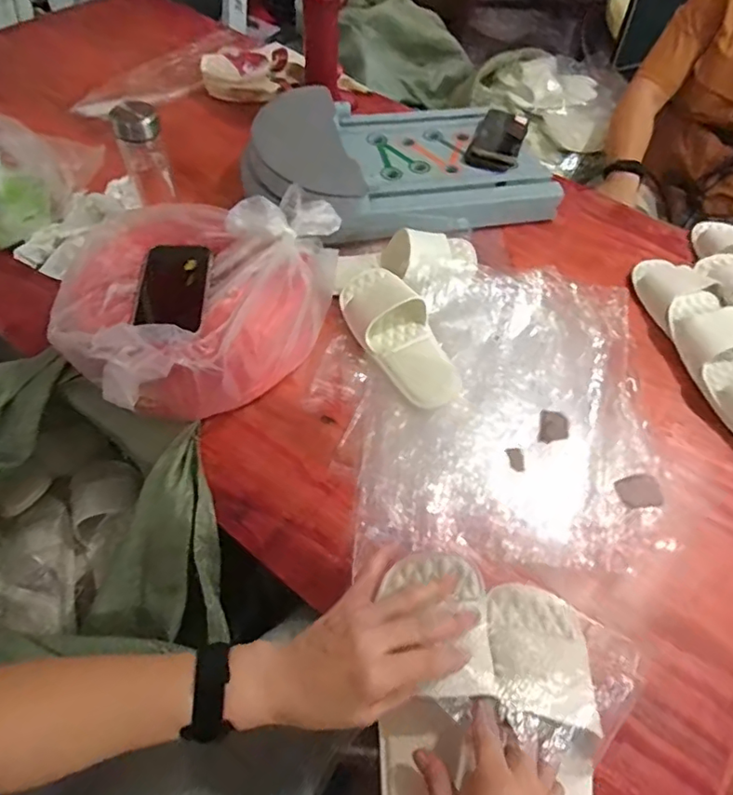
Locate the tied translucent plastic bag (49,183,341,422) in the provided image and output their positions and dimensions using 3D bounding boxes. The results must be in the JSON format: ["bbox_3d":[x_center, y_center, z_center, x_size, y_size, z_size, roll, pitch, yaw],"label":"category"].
[{"bbox_3d":[-0.213,-0.132,0.721,0.260,0.159,0.368,31,58,17],"label":"tied translucent plastic bag"}]

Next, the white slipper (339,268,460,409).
[{"bbox_3d":[0.042,-0.098,0.763,0.099,0.059,0.249,-23,59,-19],"label":"white slipper"}]

